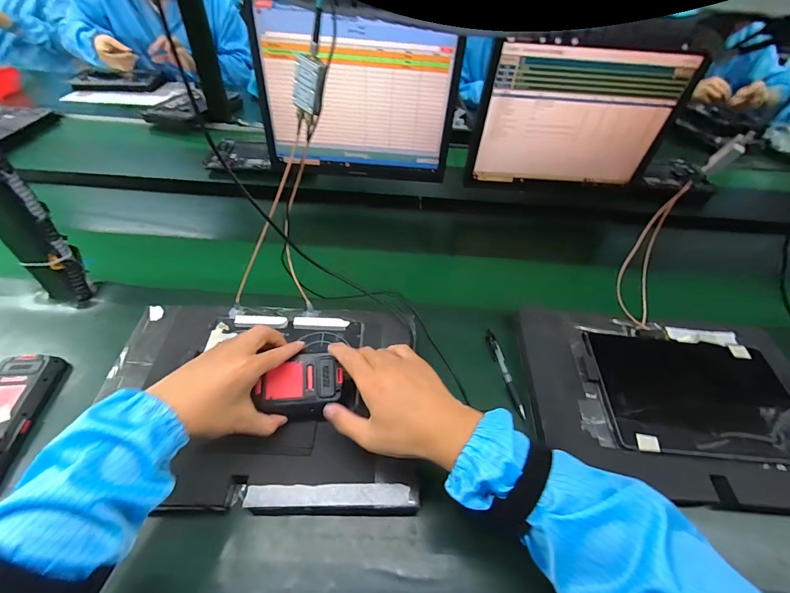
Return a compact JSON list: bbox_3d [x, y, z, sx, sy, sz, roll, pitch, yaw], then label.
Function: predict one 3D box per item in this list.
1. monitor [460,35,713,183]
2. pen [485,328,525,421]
[{"bbox_3d":[0.333,-0.316,0.677,0.351,0.259,0.055,3,47,-3],"label":"monitor"},{"bbox_3d":[0.157,0.107,0.523,0.013,0.010,0.140,-4,48,-9],"label":"pen"}]

